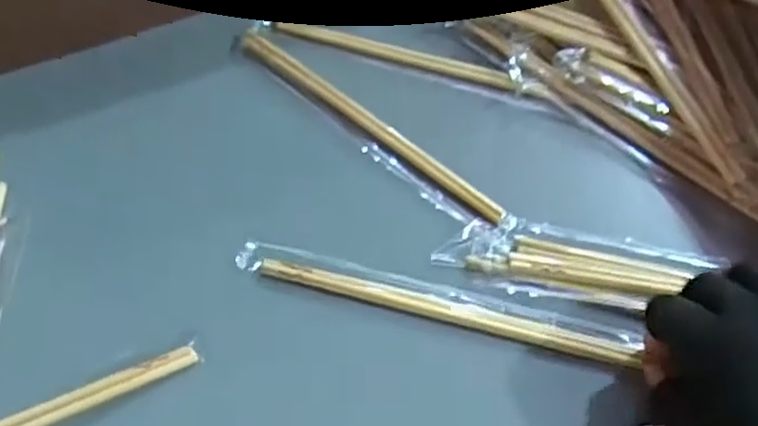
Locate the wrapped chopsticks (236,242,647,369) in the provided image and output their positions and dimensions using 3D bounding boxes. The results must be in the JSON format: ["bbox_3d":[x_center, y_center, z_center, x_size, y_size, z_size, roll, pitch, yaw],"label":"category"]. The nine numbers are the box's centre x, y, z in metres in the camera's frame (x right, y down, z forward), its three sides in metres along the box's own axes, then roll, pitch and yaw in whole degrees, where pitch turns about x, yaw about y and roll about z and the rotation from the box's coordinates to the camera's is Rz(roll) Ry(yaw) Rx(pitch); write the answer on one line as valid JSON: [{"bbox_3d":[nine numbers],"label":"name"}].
[{"bbox_3d":[0.030,0.049,0.401,0.232,0.007,0.023,12,60,12],"label":"wrapped chopsticks"}]

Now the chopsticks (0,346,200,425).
[{"bbox_3d":[-0.216,0.121,0.357,0.240,0.012,0.017,-21,59,-9],"label":"chopsticks"}]

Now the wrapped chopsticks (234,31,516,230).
[{"bbox_3d":[-0.019,-0.063,0.467,0.249,0.007,0.029,37,67,24],"label":"wrapped chopsticks"}]

